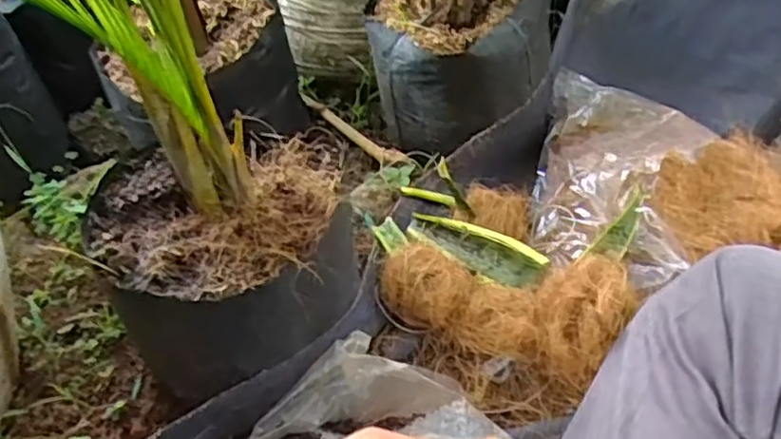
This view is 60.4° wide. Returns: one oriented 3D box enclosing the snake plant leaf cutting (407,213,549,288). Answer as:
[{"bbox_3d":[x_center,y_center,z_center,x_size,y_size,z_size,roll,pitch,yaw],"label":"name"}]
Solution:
[{"bbox_3d":[0.081,0.026,0.660,0.140,0.036,0.027,25,53,24],"label":"snake plant leaf cutting"}]

